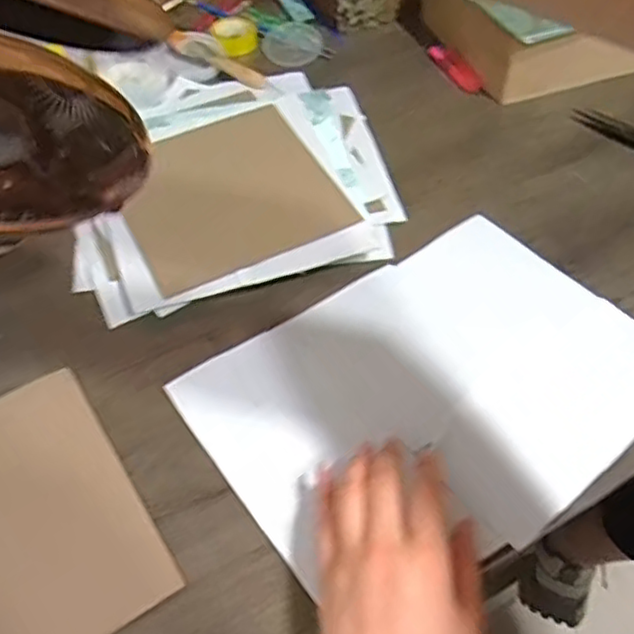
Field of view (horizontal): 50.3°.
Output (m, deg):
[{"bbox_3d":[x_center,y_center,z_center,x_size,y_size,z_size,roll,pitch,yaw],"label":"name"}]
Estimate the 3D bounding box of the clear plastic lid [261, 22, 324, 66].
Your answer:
[{"bbox_3d":[-0.027,-0.308,0.761,0.065,0.017,0.065,1,53,-1],"label":"clear plastic lid"}]

